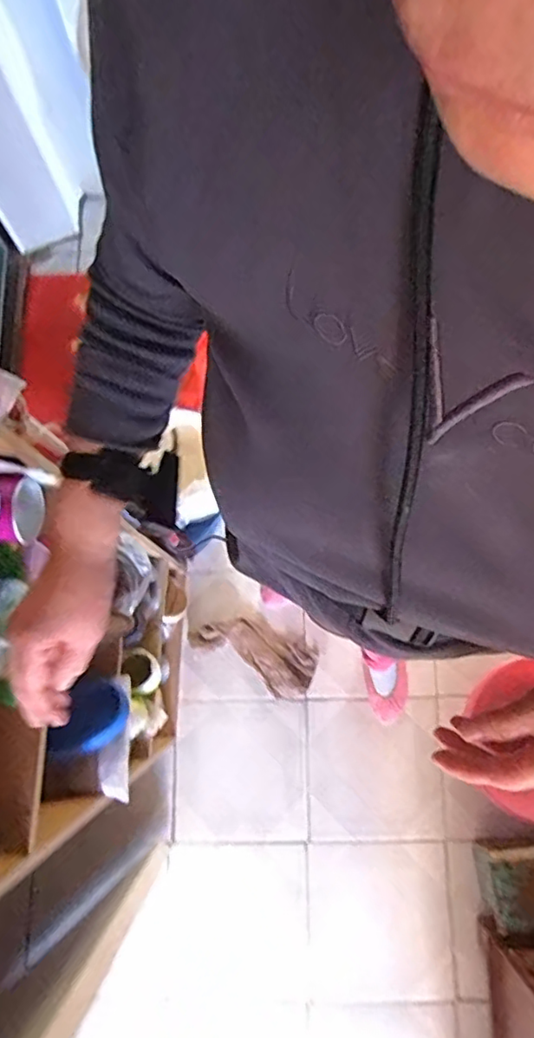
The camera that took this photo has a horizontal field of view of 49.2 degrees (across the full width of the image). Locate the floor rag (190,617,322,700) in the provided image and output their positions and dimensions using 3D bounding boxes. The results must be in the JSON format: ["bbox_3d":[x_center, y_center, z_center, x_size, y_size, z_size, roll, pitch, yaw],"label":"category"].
[{"bbox_3d":[-0.030,0.316,1.388,0.296,0.033,0.136,23,78,6],"label":"floor rag"}]

